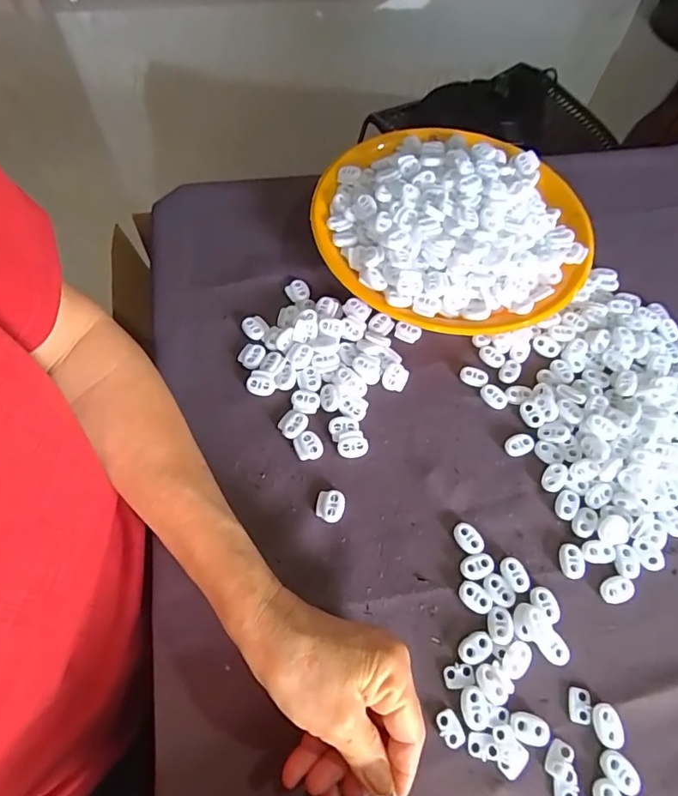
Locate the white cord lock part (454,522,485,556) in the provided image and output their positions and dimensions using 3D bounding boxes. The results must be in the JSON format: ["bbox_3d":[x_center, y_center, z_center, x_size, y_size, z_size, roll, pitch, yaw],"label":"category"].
[{"bbox_3d":[0.090,0.097,0.335,0.015,0.005,0.023,-33,69,-19],"label":"white cord lock part"}]

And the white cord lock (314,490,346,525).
[{"bbox_3d":[-0.006,0.076,0.340,0.020,0.004,0.023,13,62,4],"label":"white cord lock"}]

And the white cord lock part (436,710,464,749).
[{"bbox_3d":[0.065,0.194,0.284,0.012,0.004,0.019,-14,64,-11],"label":"white cord lock part"}]

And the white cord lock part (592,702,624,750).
[{"bbox_3d":[0.160,0.194,0.288,0.016,0.004,0.022,-7,63,-7],"label":"white cord lock part"}]

